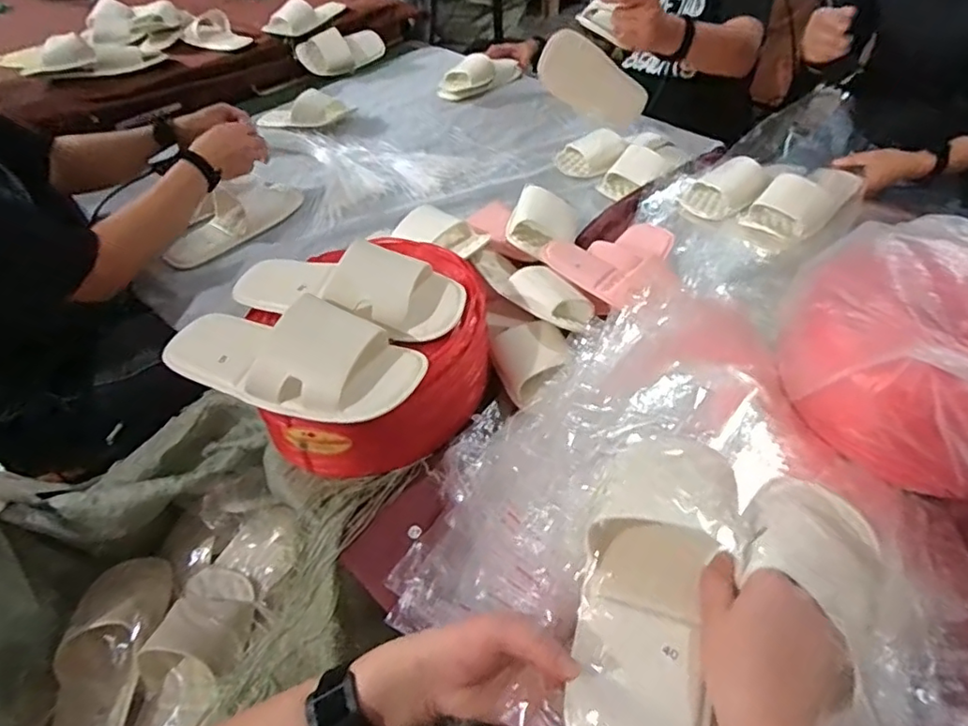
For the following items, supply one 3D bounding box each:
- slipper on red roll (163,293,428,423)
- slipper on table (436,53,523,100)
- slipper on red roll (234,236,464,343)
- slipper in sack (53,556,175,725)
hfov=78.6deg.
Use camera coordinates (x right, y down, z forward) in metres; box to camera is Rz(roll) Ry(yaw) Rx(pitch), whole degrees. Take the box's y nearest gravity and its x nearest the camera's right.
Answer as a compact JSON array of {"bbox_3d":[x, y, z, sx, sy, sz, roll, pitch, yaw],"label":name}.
[{"bbox_3d":[-0.197,-0.017,0.577,0.273,0.064,0.106,13,48,17],"label":"slipper on red roll"},{"bbox_3d":[-0.008,-0.678,1.378,0.218,0.086,0.080,-31,51,-23],"label":"slipper on table"},{"bbox_3d":[-0.152,-0.093,0.652,0.267,0.064,0.101,13,48,17],"label":"slipper on red roll"},{"bbox_3d":[-0.445,0.339,0.704,0.101,0.076,0.269,-12,46,-7],"label":"slipper in sack"}]

